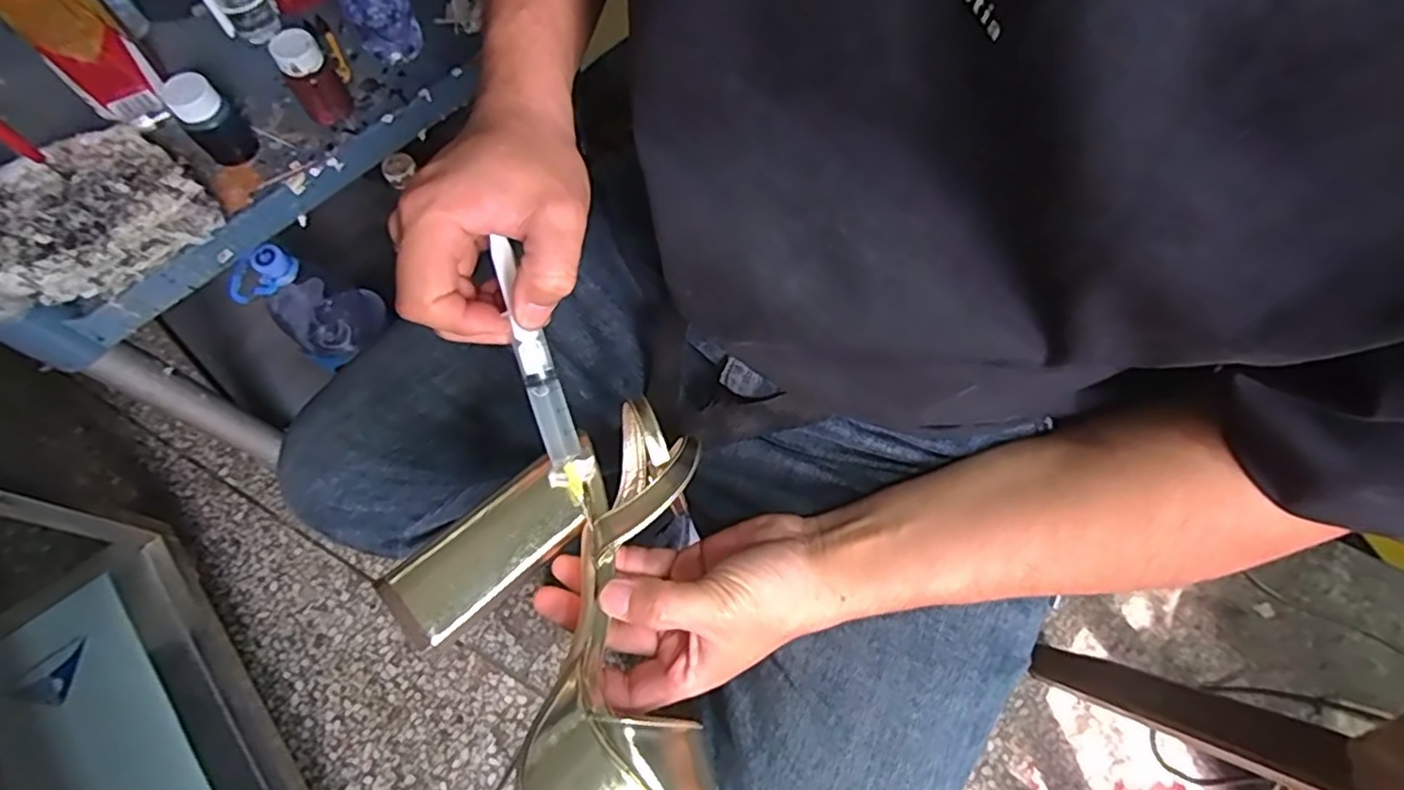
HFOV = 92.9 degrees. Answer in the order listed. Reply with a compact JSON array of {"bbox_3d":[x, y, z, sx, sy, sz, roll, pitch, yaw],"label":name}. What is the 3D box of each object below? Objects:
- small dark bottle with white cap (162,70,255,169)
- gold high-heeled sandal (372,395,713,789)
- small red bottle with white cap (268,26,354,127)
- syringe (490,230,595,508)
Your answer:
[{"bbox_3d":[-0.410,-0.229,0.558,0.039,0.072,0.031,-39,73,-15],"label":"small dark bottle with white cap"},{"bbox_3d":[-0.035,0.122,0.342,0.163,0.079,0.203,-38,74,-14],"label":"gold high-heeled sandal"},{"bbox_3d":[-0.337,-0.273,0.579,0.038,0.073,0.034,-38,72,-15],"label":"small red bottle with white cap"},{"bbox_3d":[-0.083,-0.010,0.339,0.021,0.012,0.135,-17,102,-8],"label":"syringe"}]

